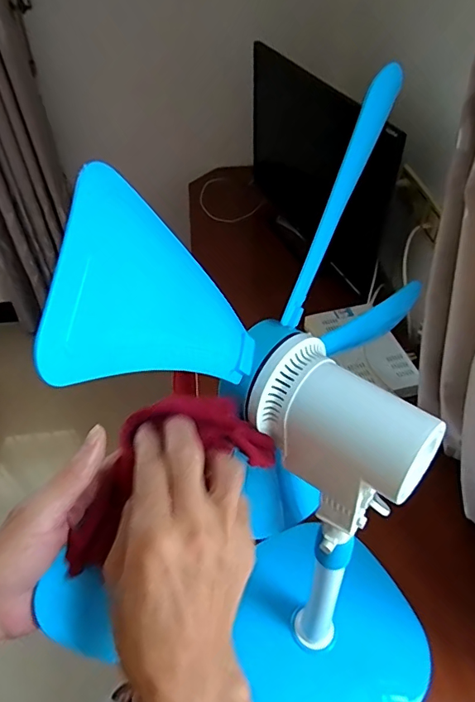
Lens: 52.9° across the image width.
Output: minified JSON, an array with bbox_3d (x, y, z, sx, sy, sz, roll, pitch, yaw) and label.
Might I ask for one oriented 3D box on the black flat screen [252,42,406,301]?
[{"bbox_3d":[0.185,-0.496,1.272,0.088,0.387,0.709,-8,45,-18],"label":"black flat screen"}]

